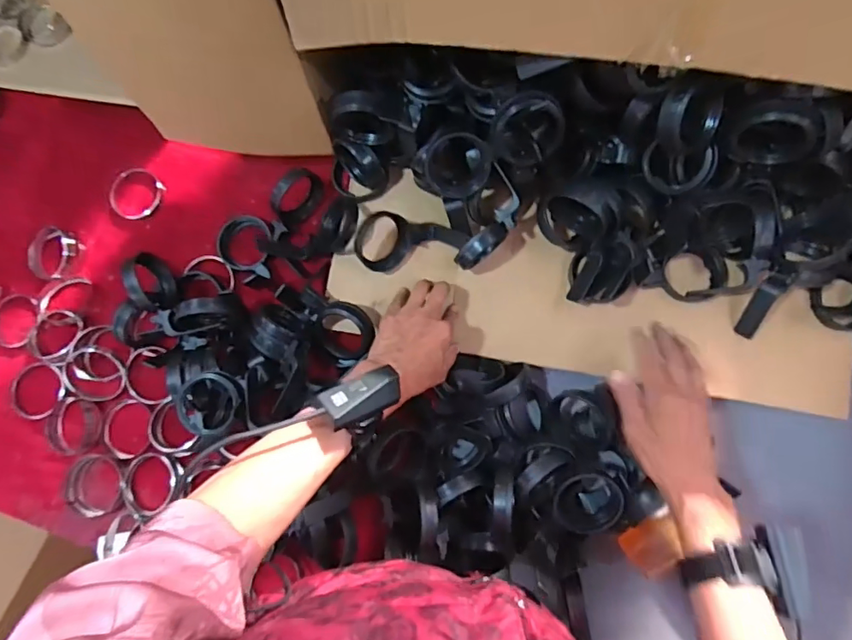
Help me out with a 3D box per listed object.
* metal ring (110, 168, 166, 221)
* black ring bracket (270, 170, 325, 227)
[{"bbox_3d":[-0.400,-0.171,0.714,0.076,0.013,0.065,-45,102,4],"label":"metal ring"},{"bbox_3d":[-0.166,-0.157,0.655,0.072,0.066,0.025,-41,59,5],"label":"black ring bracket"}]

